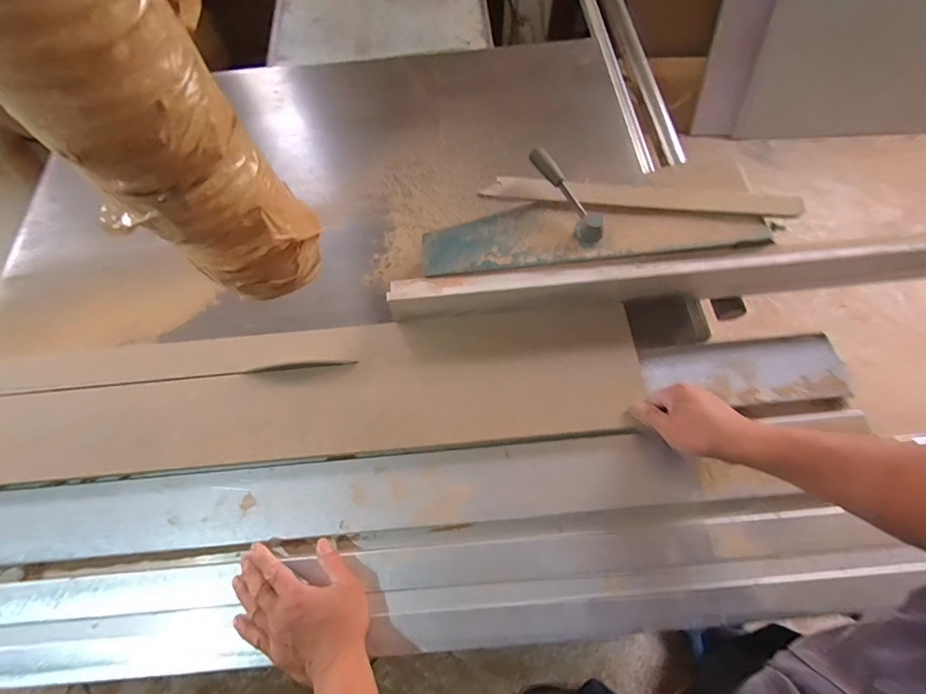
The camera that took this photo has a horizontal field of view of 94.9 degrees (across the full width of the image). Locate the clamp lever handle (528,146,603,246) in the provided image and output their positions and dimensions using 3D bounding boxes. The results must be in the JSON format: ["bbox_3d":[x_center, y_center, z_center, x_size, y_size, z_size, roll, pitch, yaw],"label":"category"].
[{"bbox_3d":[0.144,-0.213,0.591,0.032,0.043,0.156,-26,70,-10],"label":"clamp lever handle"}]

